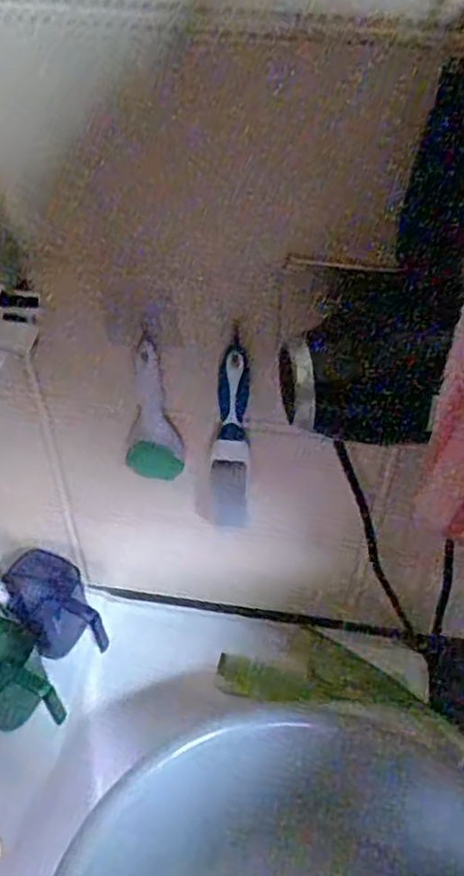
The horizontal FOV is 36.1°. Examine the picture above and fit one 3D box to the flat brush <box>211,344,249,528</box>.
[{"bbox_3d":[-0.002,0.005,0.586,0.030,0.192,0.026,-1,50,-2],"label":"flat brush"}]

